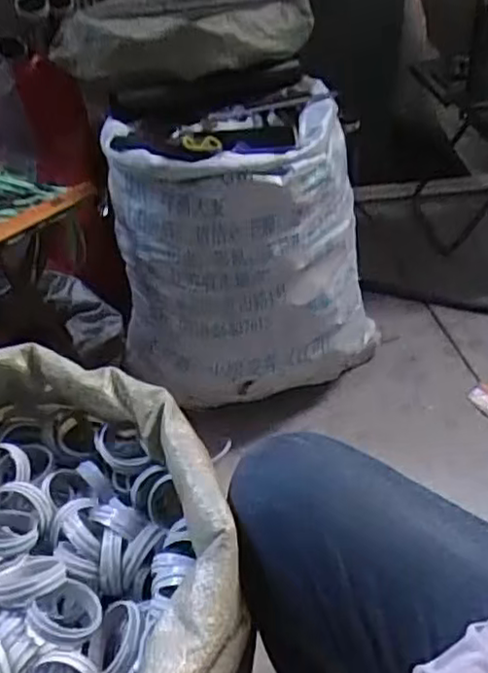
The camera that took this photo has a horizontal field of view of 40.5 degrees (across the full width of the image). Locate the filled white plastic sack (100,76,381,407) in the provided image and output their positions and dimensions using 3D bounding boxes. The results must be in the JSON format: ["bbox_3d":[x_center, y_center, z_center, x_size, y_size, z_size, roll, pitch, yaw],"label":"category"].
[{"bbox_3d":[0.005,-0.140,1.173,0.470,0.472,0.258,-10,37,-10],"label":"filled white plastic sack"}]

